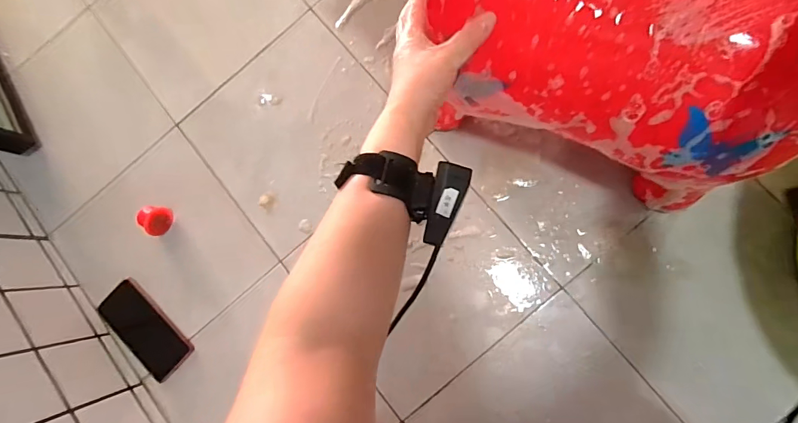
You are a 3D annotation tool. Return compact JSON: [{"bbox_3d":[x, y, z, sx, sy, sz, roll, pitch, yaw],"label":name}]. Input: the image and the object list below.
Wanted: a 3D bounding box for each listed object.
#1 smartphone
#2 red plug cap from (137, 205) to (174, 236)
[{"bbox_3d":[-0.398,0.186,0.648,0.157,0.016,0.076,44,89,10],"label":"smartphone"},{"bbox_3d":[-0.389,0.014,0.661,0.042,0.029,0.045,-1,82,7],"label":"red plug cap"}]

